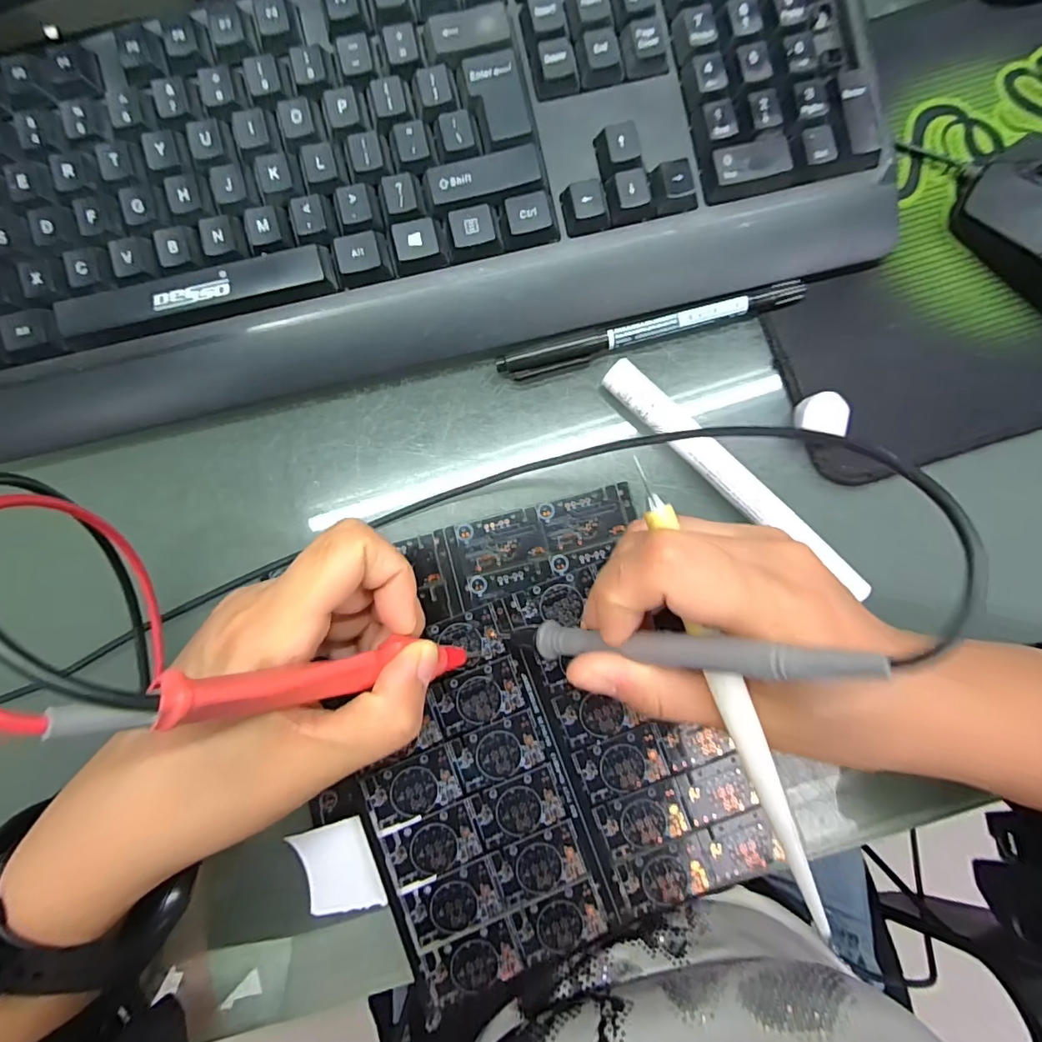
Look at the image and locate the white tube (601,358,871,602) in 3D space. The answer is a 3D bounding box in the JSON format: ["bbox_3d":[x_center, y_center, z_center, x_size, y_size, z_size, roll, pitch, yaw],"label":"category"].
[{"bbox_3d":[0.092,-0.018,0.237,0.141,0.014,0.016,44,87,4],"label":"white tube"}]

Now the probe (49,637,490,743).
[{"bbox_3d":[-0.058,0.047,0.167,0.008,0.139,0.013,-1,84,33],"label":"probe"}]

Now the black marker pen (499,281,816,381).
[{"bbox_3d":[0.059,-0.086,0.245,0.139,0.012,0.010,-15,85,-1],"label":"black marker pen"}]

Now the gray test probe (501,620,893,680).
[{"bbox_3d":[0.039,0.040,0.169,0.007,0.125,0.011,1,83,-43],"label":"gray test probe"}]

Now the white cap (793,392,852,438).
[{"bbox_3d":[0.132,-0.047,0.239,0.022,0.010,0.019,10,85,1],"label":"white cap"}]

